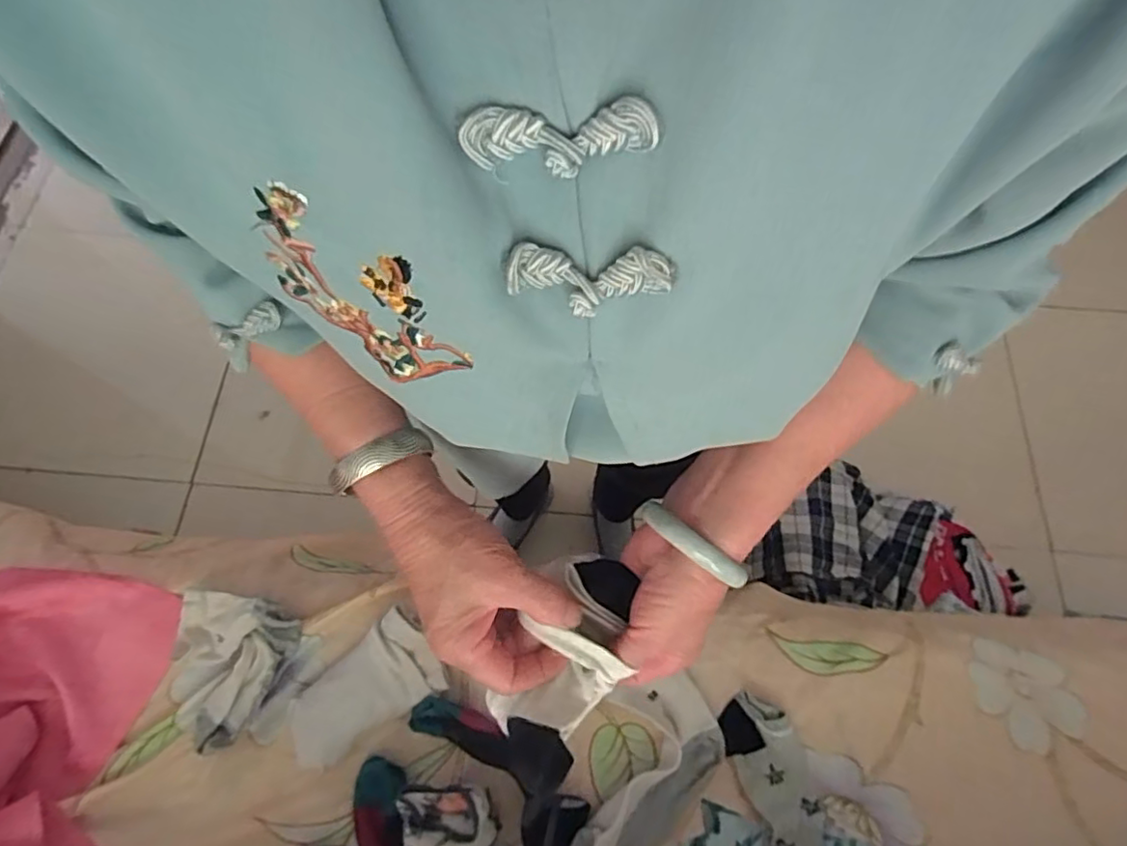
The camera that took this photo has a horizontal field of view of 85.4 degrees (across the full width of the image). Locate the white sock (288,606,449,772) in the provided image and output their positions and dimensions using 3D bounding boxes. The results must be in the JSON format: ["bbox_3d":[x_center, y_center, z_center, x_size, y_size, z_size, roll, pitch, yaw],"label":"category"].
[{"bbox_3d":[-0.203,0.269,0.622,0.148,0.029,0.088,-34,72,-14],"label":"white sock"}]

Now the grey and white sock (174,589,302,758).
[{"bbox_3d":[-0.349,0.245,0.613,0.121,0.048,0.144,19,69,6],"label":"grey and white sock"}]

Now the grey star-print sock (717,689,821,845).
[{"bbox_3d":[0.213,0.369,0.597,0.071,0.029,0.188,-12,69,-6],"label":"grey star-print sock"}]

